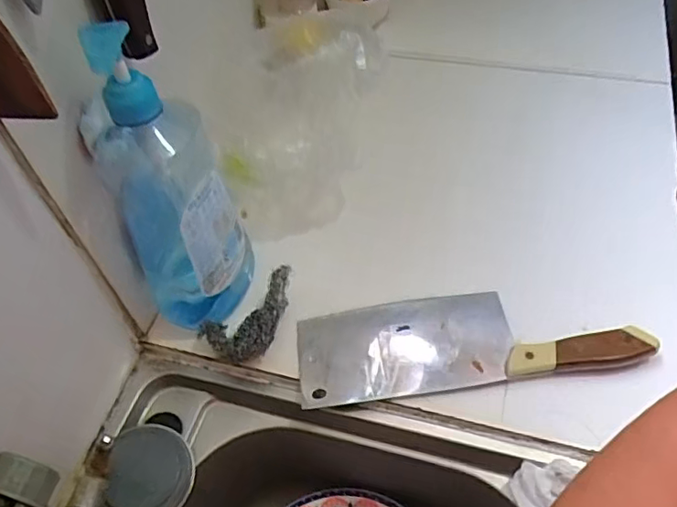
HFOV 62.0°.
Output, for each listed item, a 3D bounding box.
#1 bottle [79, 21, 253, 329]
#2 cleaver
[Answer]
[{"bbox_3d":[-0.132,-0.036,0.457,0.096,0.280,0.067,-20,53,-10],"label":"bottle"},{"bbox_3d":[0.110,0.076,0.507,0.289,0.030,0.089,-7,52,-1],"label":"cleaver"}]

